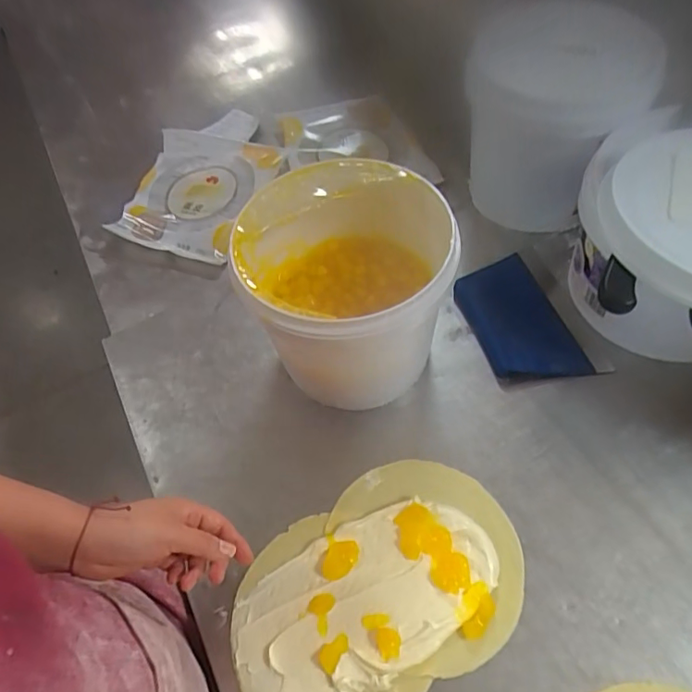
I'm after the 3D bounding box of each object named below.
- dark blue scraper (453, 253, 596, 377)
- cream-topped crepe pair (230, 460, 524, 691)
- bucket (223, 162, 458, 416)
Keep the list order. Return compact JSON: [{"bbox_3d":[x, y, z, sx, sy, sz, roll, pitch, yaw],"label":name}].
[{"bbox_3d":[0.191,-0.026,0.590,0.088,0.029,0.157,-20,58,-8],"label":"dark blue scraper"},{"bbox_3d":[0.025,0.215,0.461,0.262,0.020,0.176,-31,58,-13],"label":"cream-topped crepe pair"},{"bbox_3d":[0.002,-0.040,0.520,0.185,0.214,0.174,-3,56,5],"label":"bucket"}]

